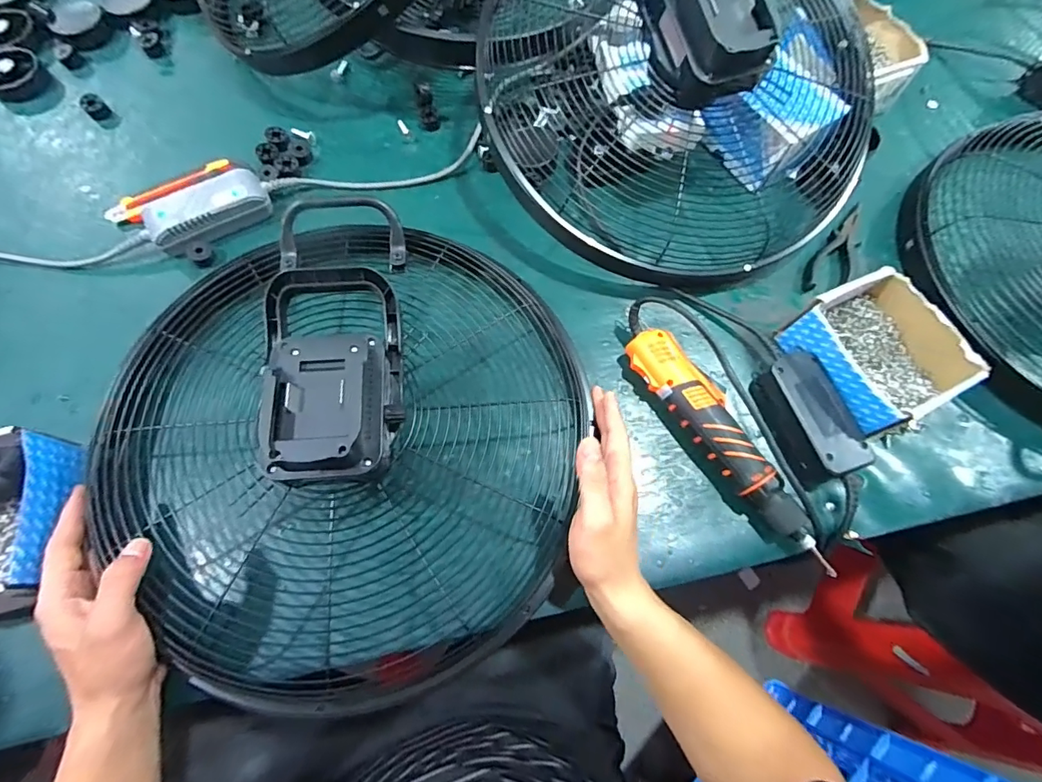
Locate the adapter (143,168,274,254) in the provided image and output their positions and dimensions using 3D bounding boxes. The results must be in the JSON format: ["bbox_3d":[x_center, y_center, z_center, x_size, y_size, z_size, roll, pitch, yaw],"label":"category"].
[{"bbox_3d":[-0.351,-0.205,0.539,0.126,0.031,0.067,-36,76,-13],"label":"adapter"}]

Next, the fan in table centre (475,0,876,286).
[{"bbox_3d":[0.172,-0.316,0.523,0.405,0.193,0.351,35,73,10],"label":"fan in table centre"}]

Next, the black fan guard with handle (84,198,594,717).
[{"bbox_3d":[-0.142,0.016,0.422,0.390,0.130,0.377,0,68,0],"label":"black fan guard with handle"}]

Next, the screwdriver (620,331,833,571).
[{"bbox_3d":[0.196,0.049,0.462,0.047,0.039,0.266,-33,75,-13],"label":"screwdriver"}]

